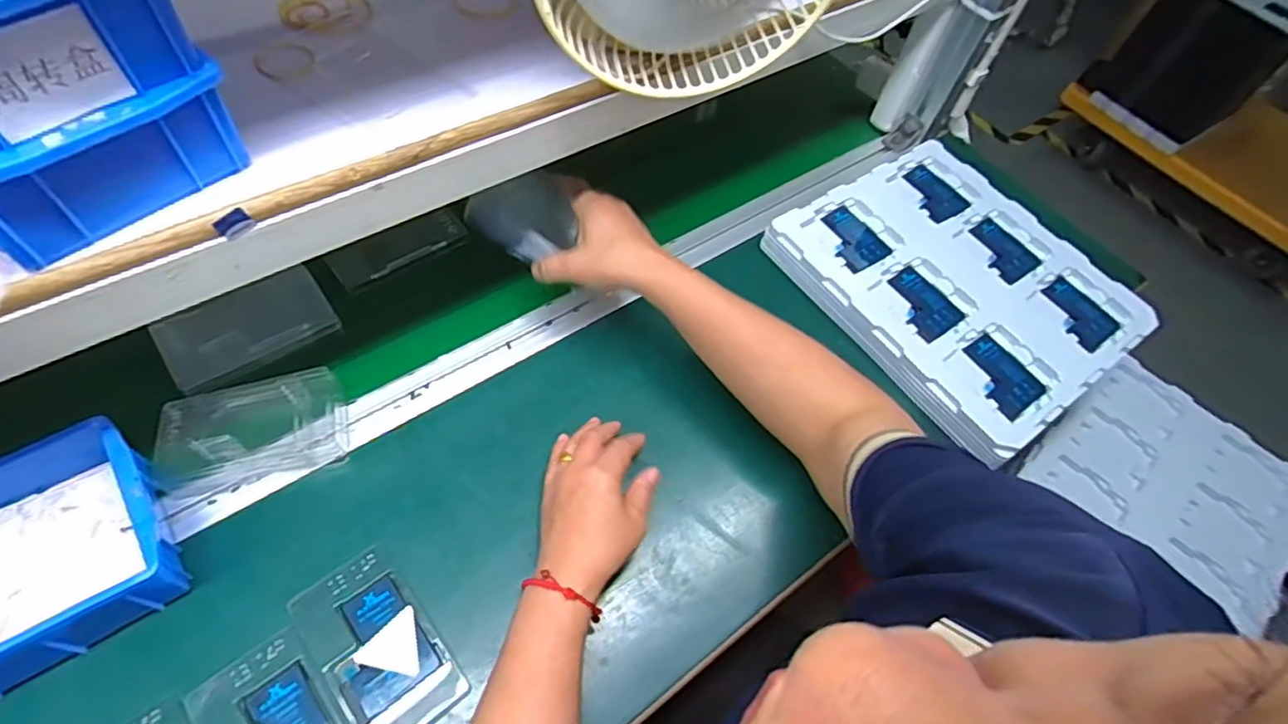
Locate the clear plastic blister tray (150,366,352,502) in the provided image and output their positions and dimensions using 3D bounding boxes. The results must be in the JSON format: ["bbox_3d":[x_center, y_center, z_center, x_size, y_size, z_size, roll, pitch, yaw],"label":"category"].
[{"bbox_3d":[-0.314,0.054,0.508,0.133,0.019,0.081,-11,73,-18],"label":"clear plastic blister tray"}]

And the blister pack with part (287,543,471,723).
[{"bbox_3d":[-0.188,0.198,0.443,0.071,0.008,0.129,-33,67,-24],"label":"blister pack with part"}]

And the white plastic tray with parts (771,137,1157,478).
[{"bbox_3d":[0.340,-0.090,0.673,0.288,0.041,0.313,-29,66,-23],"label":"white plastic tray with parts"}]

